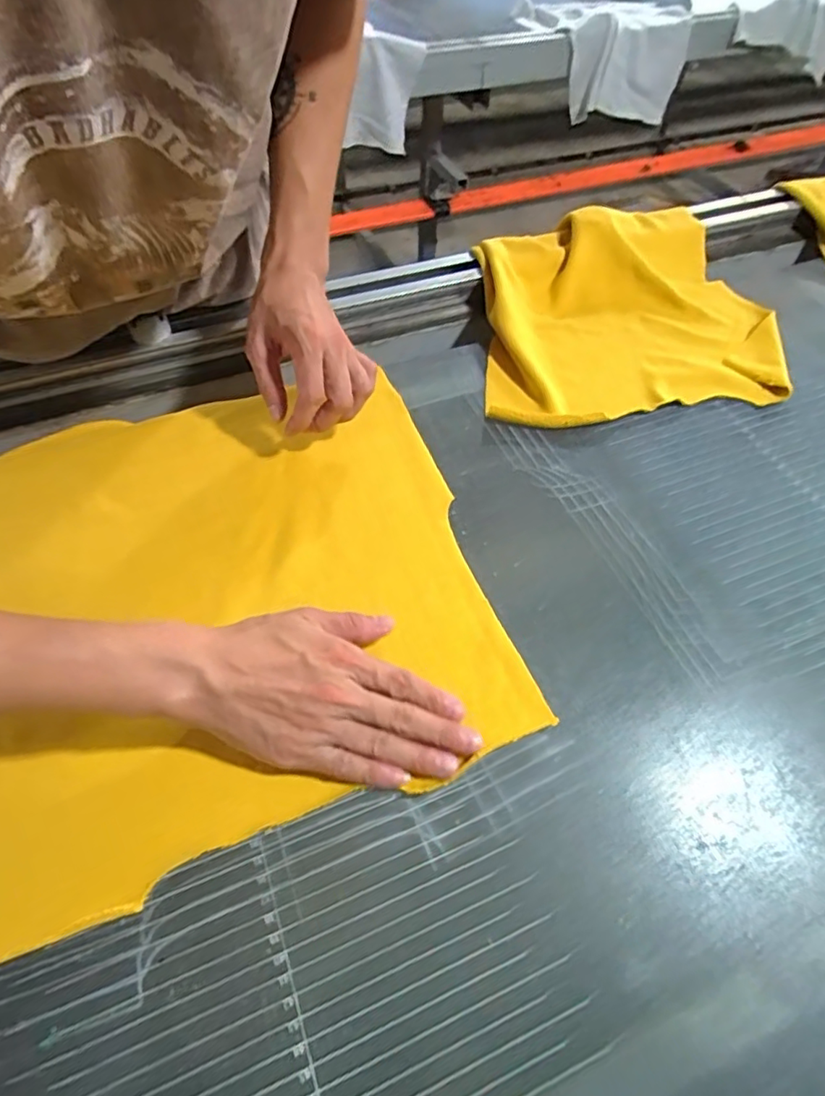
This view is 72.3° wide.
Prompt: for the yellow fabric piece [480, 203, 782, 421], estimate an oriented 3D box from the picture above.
[{"bbox_3d":[0.219,-0.274,0.607,0.328,0.048,0.341,-6,54,-4],"label":"yellow fabric piece"}]

